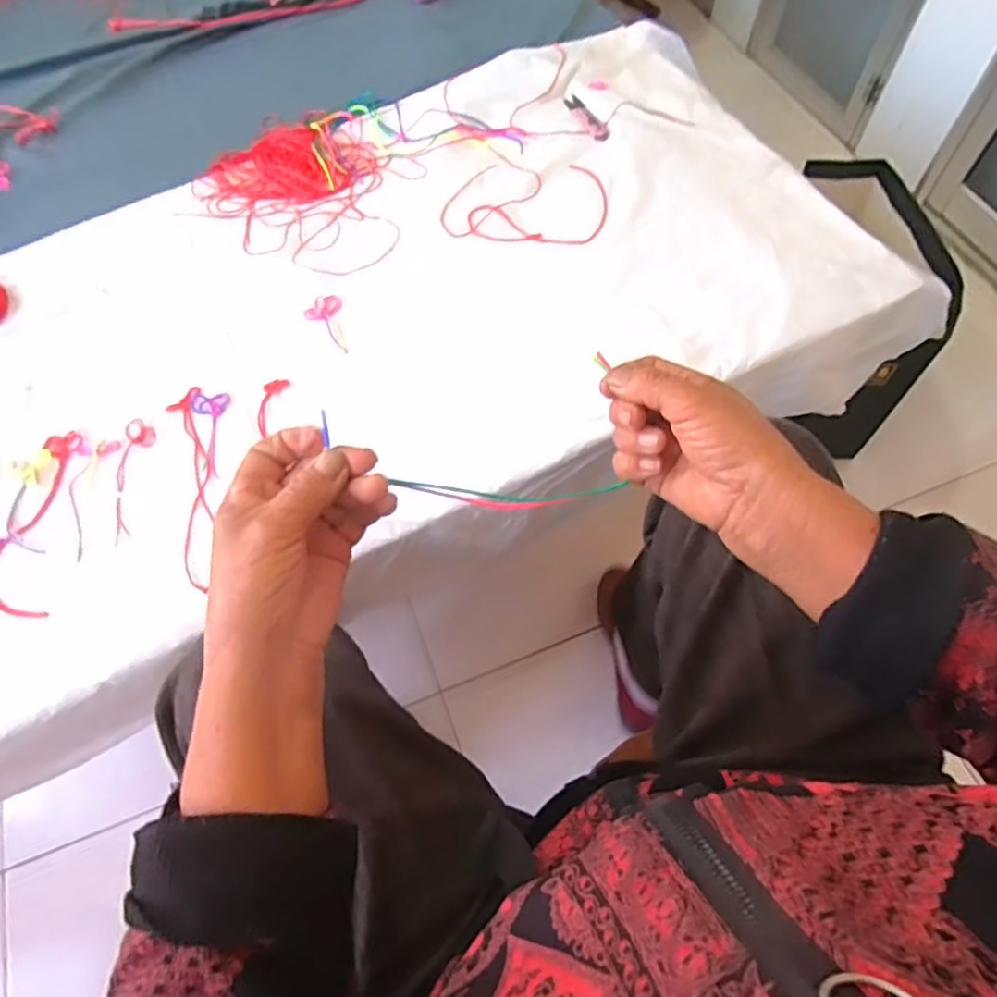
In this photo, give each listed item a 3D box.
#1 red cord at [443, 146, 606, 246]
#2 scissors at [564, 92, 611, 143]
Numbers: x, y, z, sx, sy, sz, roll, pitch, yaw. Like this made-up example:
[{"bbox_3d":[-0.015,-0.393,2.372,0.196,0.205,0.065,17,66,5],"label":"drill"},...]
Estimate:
[{"bbox_3d":[0.039,-0.344,0.739,0.174,0.004,0.152,19,66,10],"label":"red cord"},{"bbox_3d":[0.111,-0.479,0.804,0.029,0.007,0.101,-20,63,-8],"label":"scissors"}]

